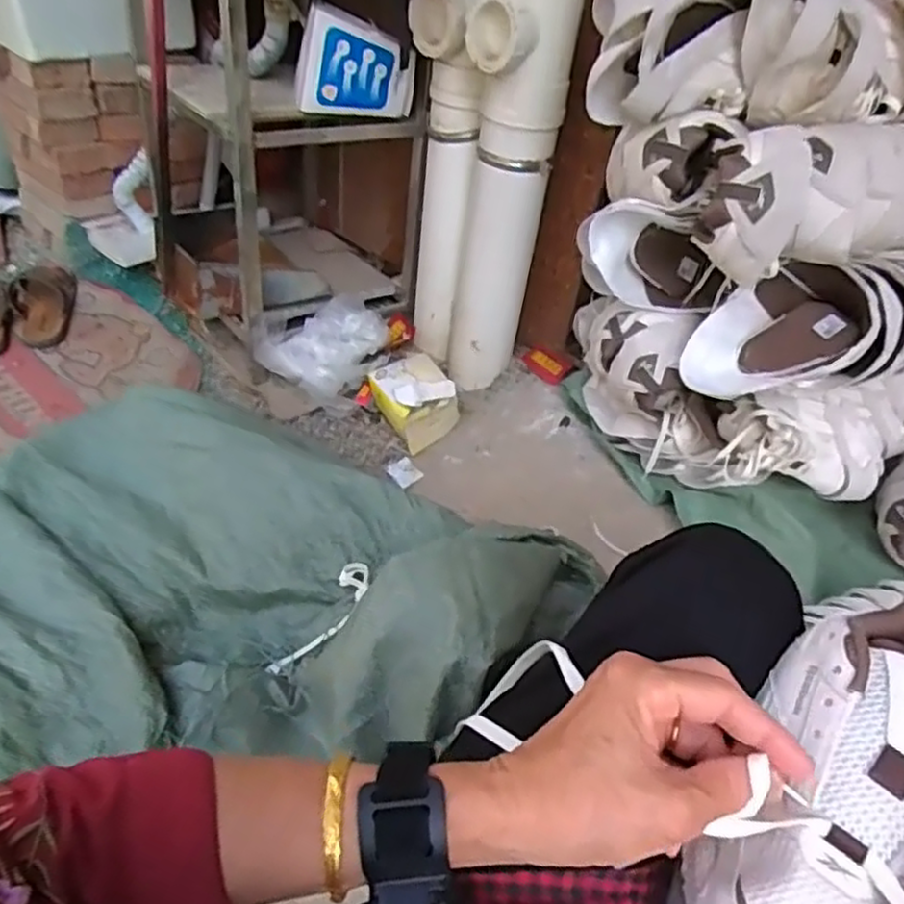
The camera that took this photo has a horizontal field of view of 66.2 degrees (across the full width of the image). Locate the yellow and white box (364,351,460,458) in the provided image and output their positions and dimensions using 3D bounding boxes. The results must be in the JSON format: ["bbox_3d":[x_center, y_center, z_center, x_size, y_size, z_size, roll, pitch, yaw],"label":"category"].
[{"bbox_3d":[-0.060,-0.095,1.153,0.109,0.081,0.149,-17,47,-24],"label":"yellow and white box"}]

